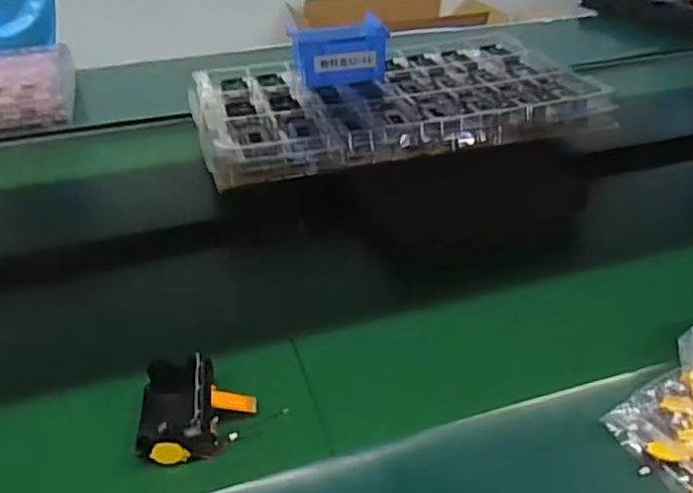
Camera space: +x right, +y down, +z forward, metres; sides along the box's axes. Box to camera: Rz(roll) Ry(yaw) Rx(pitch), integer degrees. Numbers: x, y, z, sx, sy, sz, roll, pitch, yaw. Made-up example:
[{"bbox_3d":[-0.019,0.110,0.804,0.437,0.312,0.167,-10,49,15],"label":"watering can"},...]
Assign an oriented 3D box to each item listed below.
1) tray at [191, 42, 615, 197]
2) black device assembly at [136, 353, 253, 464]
[{"bbox_3d":[0.062,-0.208,0.807,0.521,0.042,0.316,-11,36,-14],"label":"tray"},{"bbox_3d":[-0.107,0.107,0.427,0.076,0.040,0.082,-9,36,-11],"label":"black device assembly"}]

